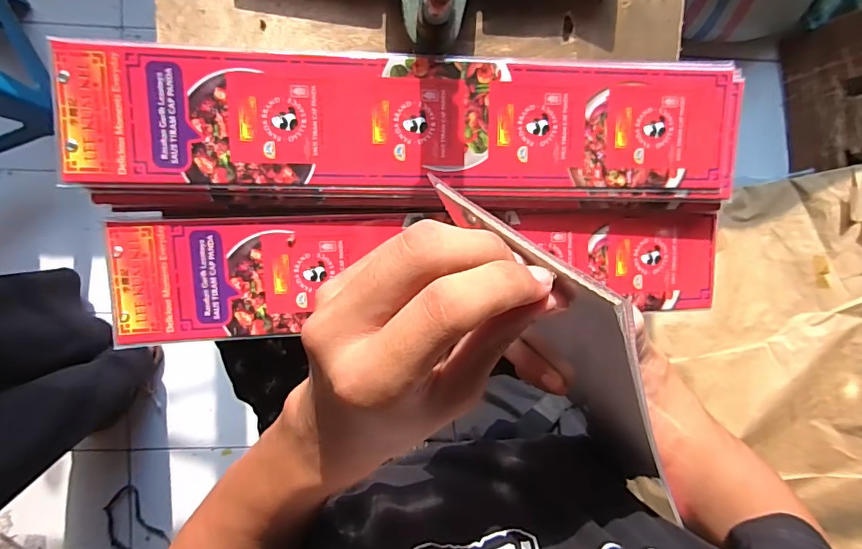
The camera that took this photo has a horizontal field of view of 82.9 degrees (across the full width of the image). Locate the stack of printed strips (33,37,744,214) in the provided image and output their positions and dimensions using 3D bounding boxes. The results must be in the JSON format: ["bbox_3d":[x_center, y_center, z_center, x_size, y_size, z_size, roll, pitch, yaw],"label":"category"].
[{"bbox_3d":[-0.006,-0.125,0.426,0.577,0.034,0.129,-1,93,-5],"label":"stack of printed strips"}]

